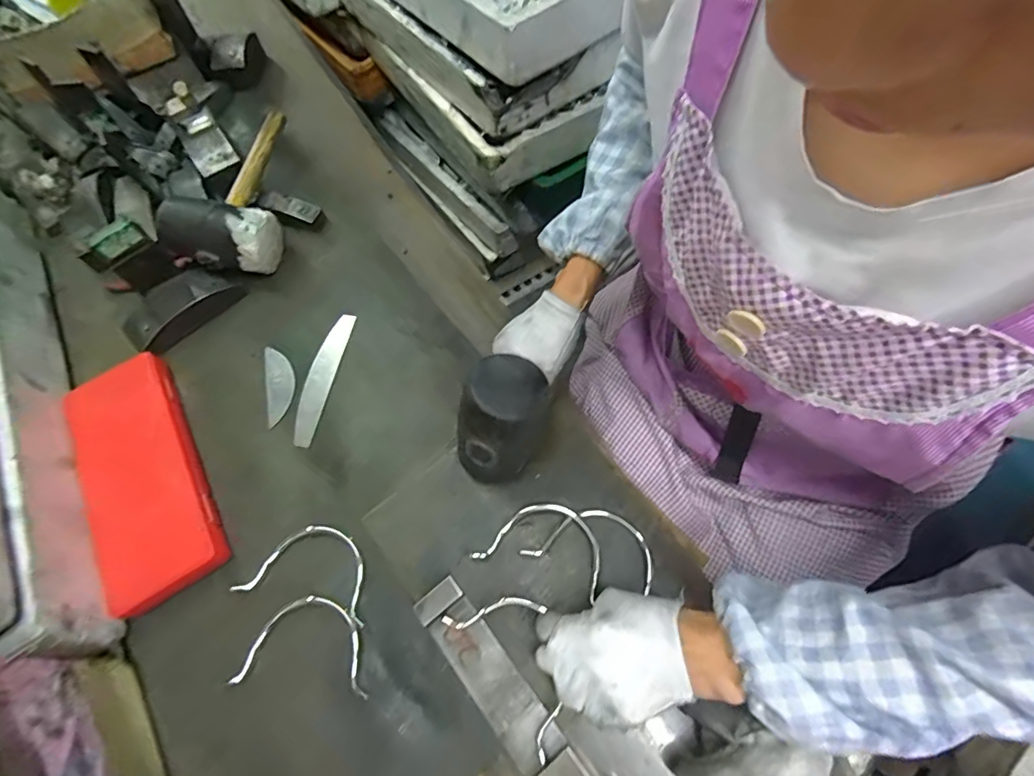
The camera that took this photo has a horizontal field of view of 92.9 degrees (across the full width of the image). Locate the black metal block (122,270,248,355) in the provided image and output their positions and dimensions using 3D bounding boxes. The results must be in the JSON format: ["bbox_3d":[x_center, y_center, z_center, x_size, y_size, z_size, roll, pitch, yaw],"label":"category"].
[{"bbox_3d":[-0.389,-0.094,0.566,0.069,0.032,0.119,34,71,19],"label":"black metal block"}]

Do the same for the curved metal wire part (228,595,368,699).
[{"bbox_3d":[-0.174,0.213,0.413,0.112,0.005,0.069,3,64,5],"label":"curved metal wire part"}]

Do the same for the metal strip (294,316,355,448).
[{"bbox_3d":[-0.212,-0.012,0.532,0.028,0.004,0.154,11,67,1],"label":"metal strip"}]

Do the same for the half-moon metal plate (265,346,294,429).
[{"bbox_3d":[-0.256,-0.005,0.530,0.031,0.006,0.091,-15,64,-3],"label":"half-moon metal plate"}]

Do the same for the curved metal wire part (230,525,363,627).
[{"bbox_3d":[-0.183,0.160,0.443,0.121,0.010,0.070,10,64,8],"label":"curved metal wire part"}]

